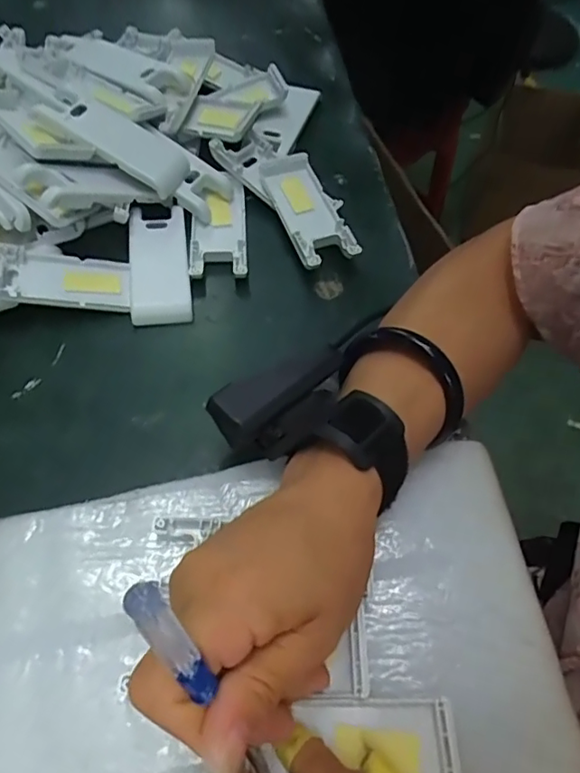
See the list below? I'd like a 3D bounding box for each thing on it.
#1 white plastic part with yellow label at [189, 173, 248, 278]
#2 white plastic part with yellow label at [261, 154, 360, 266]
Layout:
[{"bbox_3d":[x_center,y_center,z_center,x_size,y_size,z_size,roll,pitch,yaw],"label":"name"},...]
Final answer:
[{"bbox_3d":[-0.052,-0.116,0.401,0.038,0.012,0.094,-2,57,-5],"label":"white plastic part with yellow label"},{"bbox_3d":[0.014,-0.128,0.399,0.044,0.021,0.109,-15,59,-13],"label":"white plastic part with yellow label"}]

